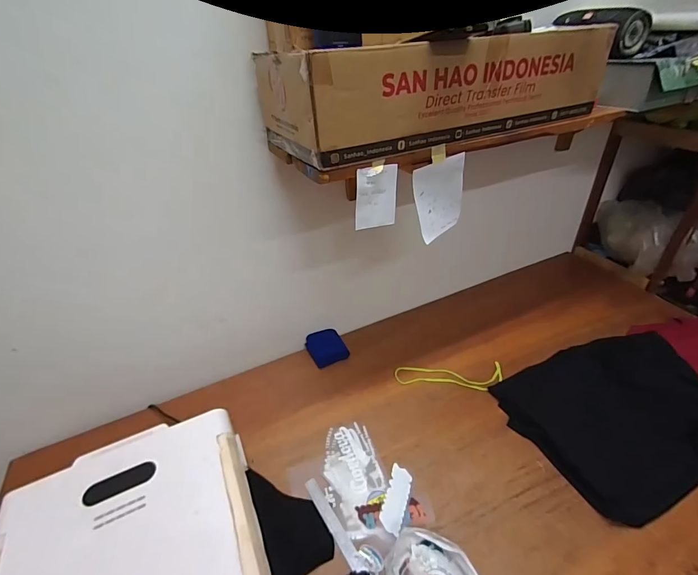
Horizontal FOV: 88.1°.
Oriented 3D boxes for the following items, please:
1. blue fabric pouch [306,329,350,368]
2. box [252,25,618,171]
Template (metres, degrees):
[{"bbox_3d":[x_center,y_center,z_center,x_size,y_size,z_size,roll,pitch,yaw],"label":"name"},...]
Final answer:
[{"bbox_3d":[-0.072,0.189,1.154,0.112,0.043,0.118,-20,40,-19],"label":"blue fabric pouch"},{"bbox_3d":[0.167,-0.385,0.682,0.613,0.151,0.266,-15,37,-18],"label":"box"}]

